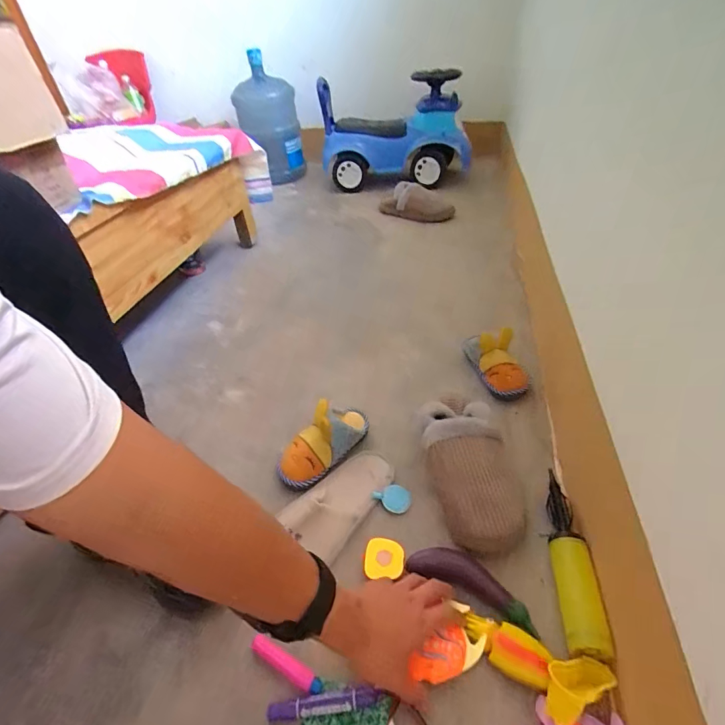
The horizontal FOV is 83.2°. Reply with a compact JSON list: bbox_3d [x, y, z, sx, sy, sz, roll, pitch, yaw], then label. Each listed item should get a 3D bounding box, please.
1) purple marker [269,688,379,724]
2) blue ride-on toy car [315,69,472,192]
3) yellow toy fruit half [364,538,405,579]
[{"bbox_3d":[-0.040,0.355,0.424,0.116,0.012,0.019,-9,40,-4],"label":"purple marker"},{"bbox_3d":[0.115,-0.831,1.492,0.537,0.368,0.252,4,41,12],"label":"blue ride-on toy car"},{"bbox_3d":[0.028,0.248,0.517,0.048,0.015,0.045,-2,40,6],"label":"yellow toy fruit half"}]

